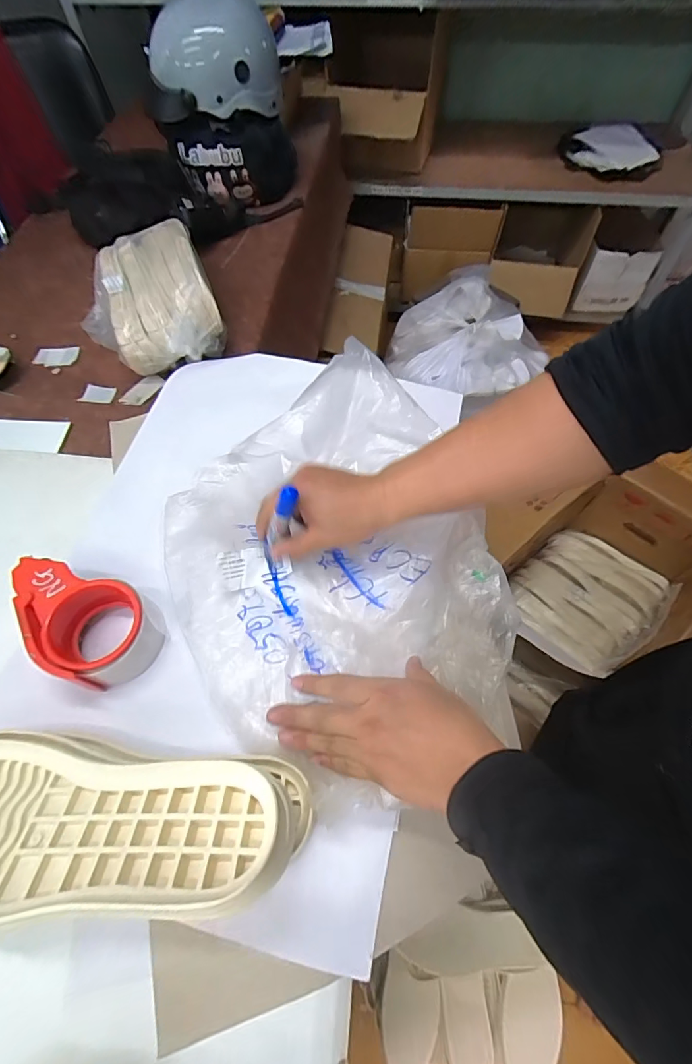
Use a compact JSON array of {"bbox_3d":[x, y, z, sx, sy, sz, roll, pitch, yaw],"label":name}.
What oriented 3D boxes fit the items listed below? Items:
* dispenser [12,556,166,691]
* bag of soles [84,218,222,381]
[{"bbox_3d":[-0.245,0.078,0.412,0.143,0.061,0.093,32,66,17],"label":"dispenser"},{"bbox_3d":[-0.297,-0.343,0.648,0.173,0.109,0.236,-31,65,-15],"label":"bag of soles"}]

